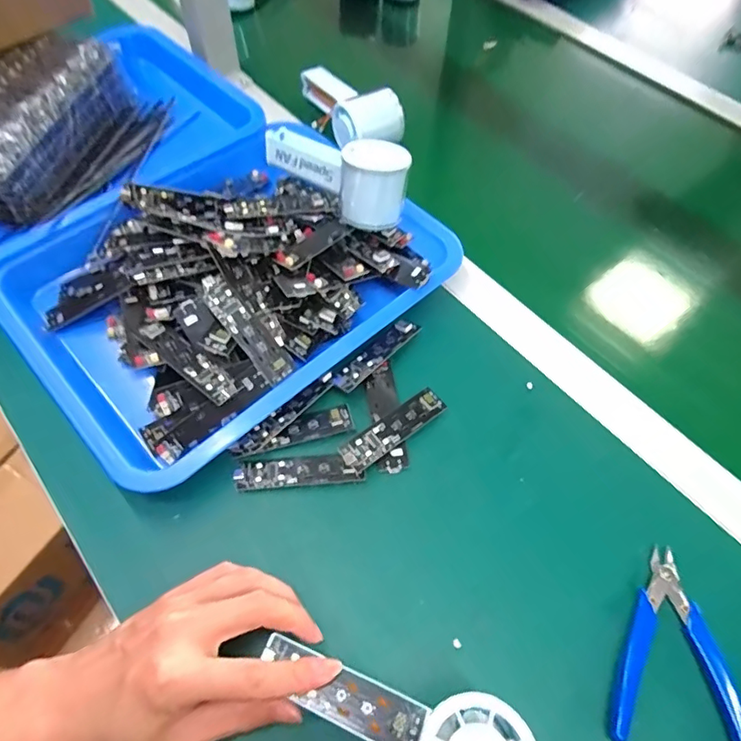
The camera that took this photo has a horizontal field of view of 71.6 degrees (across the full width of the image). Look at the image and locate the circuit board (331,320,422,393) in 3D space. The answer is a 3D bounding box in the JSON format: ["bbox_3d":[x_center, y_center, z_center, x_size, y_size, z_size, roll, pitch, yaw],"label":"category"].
[{"bbox_3d":[0.005,-0.014,0.411,0.021,0.007,0.085,40,66,19],"label":"circuit board"}]

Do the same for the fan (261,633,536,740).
[{"bbox_3d":[0.009,0.178,0.264,0.142,0.025,0.055,10,58,26],"label":"fan"}]

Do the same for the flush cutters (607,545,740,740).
[{"bbox_3d":[0.194,0.175,0.315,0.078,0.009,0.116,21,61,10],"label":"flush cutters"}]

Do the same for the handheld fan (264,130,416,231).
[{"bbox_3d":[-0.033,-0.187,0.458,0.057,0.058,0.148,-37,67,-21],"label":"handheld fan"}]

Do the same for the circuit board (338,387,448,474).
[{"bbox_3d":[0.018,0.042,0.382,0.089,0.010,0.023,-35,67,-20],"label":"circuit board"}]

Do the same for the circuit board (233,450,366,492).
[{"bbox_3d":[-0.051,0.071,0.367,0.089,0.010,0.023,-4,60,-4],"label":"circuit board"}]

